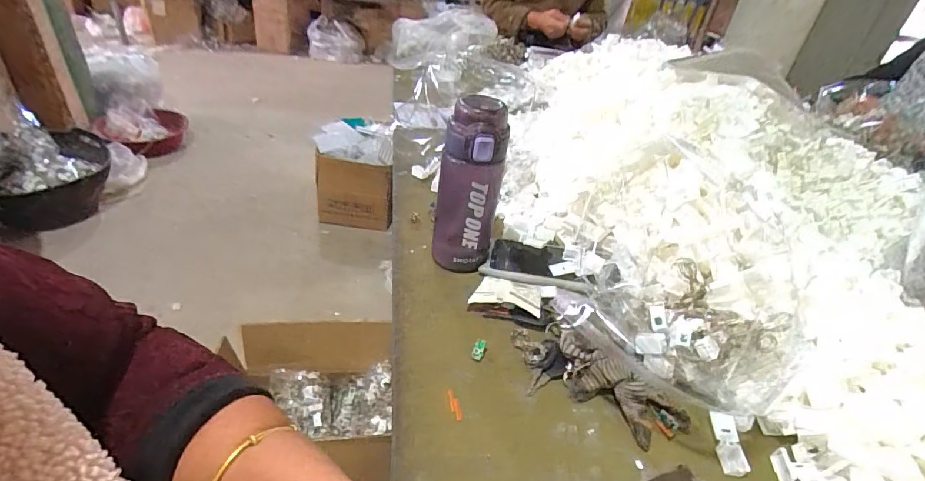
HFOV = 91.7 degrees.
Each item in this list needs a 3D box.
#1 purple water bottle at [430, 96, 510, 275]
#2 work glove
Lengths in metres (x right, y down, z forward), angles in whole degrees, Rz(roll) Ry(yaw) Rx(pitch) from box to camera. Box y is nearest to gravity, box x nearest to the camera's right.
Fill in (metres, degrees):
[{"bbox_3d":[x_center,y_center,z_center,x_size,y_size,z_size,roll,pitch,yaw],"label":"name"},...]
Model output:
[{"bbox_3d":[0.007,-0.055,0.514,0.072,0.202,0.065,9,34,0],"label":"purple water bottle"},{"bbox_3d":[0.125,0.135,0.434,0.173,0.035,0.072,23,38,19],"label":"work glove"}]

